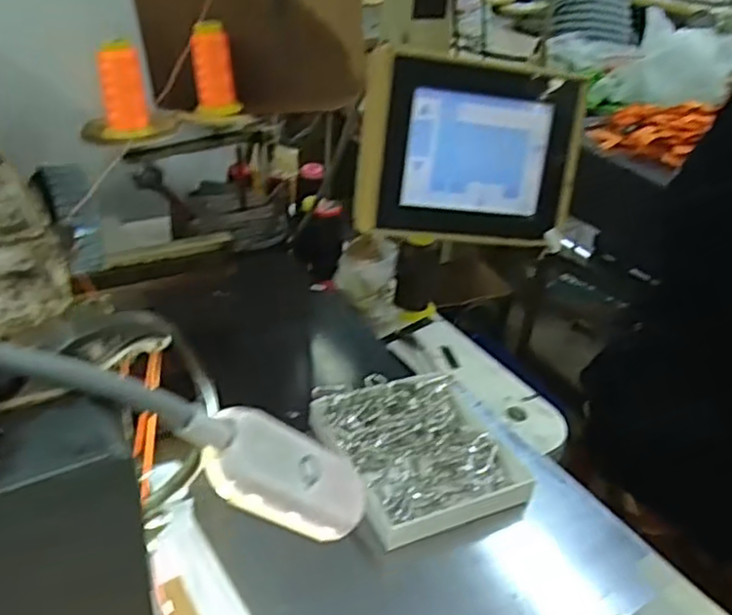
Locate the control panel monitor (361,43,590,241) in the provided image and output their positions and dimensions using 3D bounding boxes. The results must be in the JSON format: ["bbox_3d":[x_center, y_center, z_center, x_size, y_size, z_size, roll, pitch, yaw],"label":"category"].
[{"bbox_3d":[0.080,-0.122,0.549,0.171,0.137,0.040,0,17,-13],"label":"control panel monitor"}]

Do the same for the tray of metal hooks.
[{"bbox_3d":[0.040,0.108,0.528,0.134,0.033,0.141,-7,34,-20],"label":"tray of metal hooks"}]

